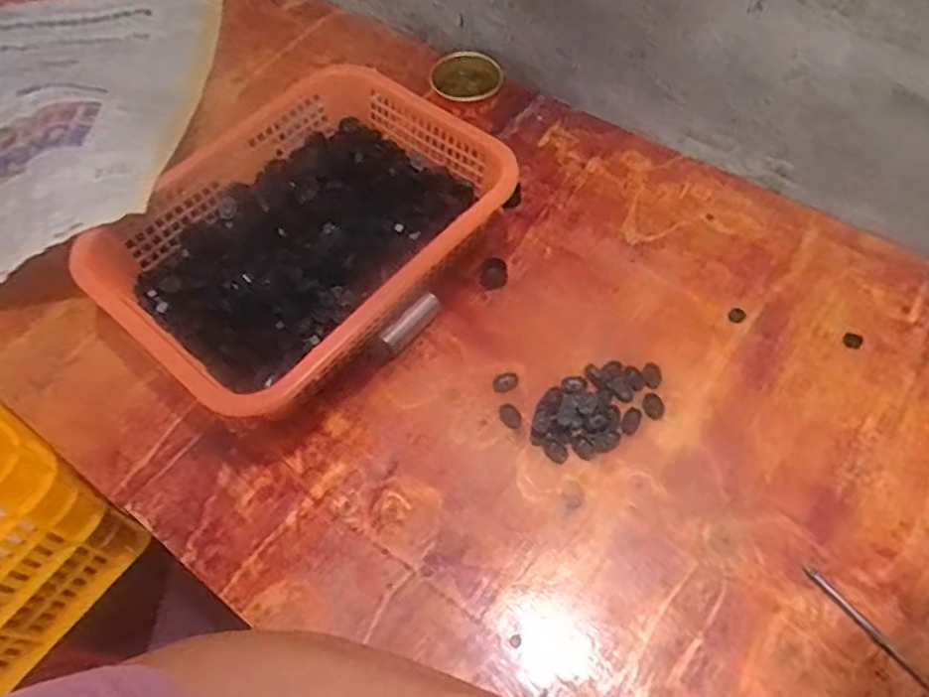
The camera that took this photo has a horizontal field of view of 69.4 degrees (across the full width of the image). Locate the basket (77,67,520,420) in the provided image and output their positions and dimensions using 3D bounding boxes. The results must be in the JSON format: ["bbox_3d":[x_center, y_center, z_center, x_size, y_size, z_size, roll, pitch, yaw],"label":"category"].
[{"bbox_3d":[-0.137,-0.095,0.620,0.249,0.107,0.328,37,67,22],"label":"basket"}]

